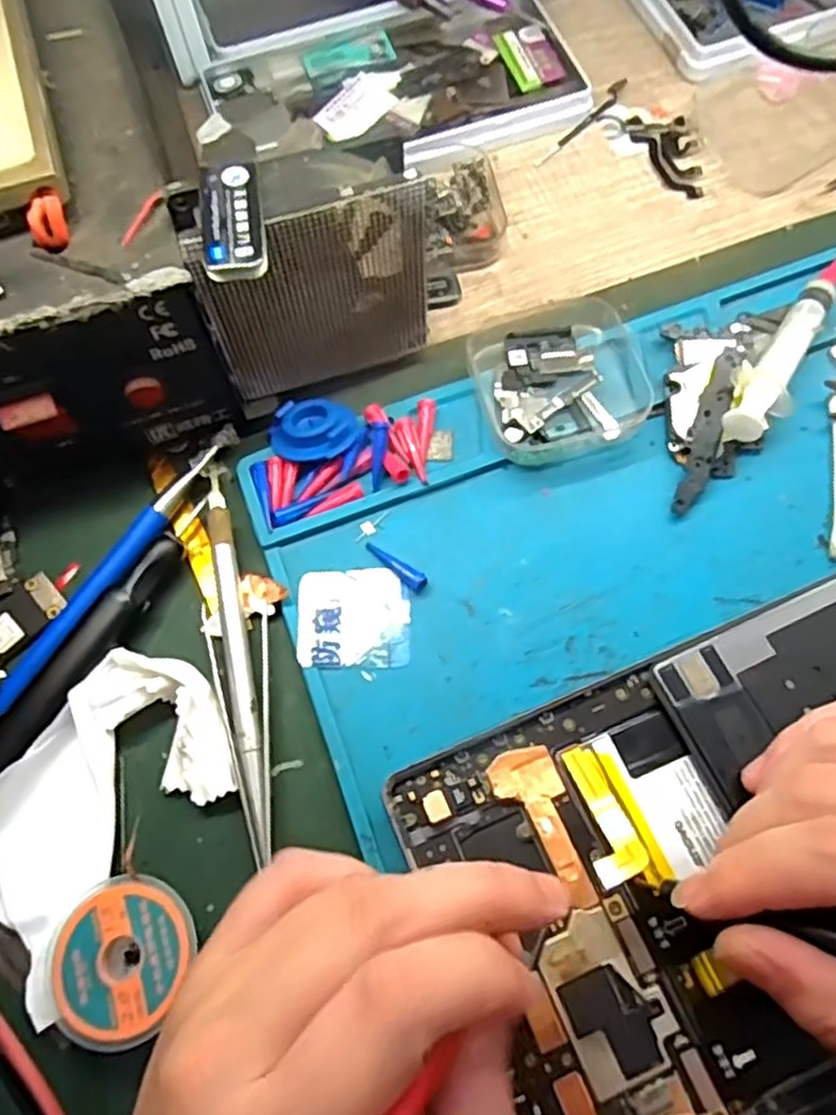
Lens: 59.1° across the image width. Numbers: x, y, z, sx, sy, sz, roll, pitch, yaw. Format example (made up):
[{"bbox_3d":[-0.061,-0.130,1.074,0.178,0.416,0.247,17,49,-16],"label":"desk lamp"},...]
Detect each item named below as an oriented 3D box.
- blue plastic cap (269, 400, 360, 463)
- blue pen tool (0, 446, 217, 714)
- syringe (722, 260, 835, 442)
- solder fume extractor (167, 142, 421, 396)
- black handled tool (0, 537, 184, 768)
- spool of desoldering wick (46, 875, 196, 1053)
[{"bbox_3d":[-0.041,-0.049,0.288,0.034,0.010,0.027,6,68,6],"label":"blue plastic cap"},{"bbox_3d":[-0.118,0.010,0.271,0.014,0.007,0.127,30,72,14],"label":"blue pen tool"},{"bbox_3d":[0.146,-0.085,0.290,0.021,0.019,0.105,28,72,14],"label":"syringe"},{"bbox_3d":[-0.038,-0.101,0.270,0.078,0.083,0.027,-20,68,-5],"label":"solder fume extractor"},{"bbox_3d":[-0.125,0.042,0.255,0.018,0.013,0.122,29,72,14],"label":"black handled tool"},{"bbox_3d":[-0.093,0.120,0.225,0.046,0.012,0.045,-1,67,3],"label":"spool of desoldering wick"}]

